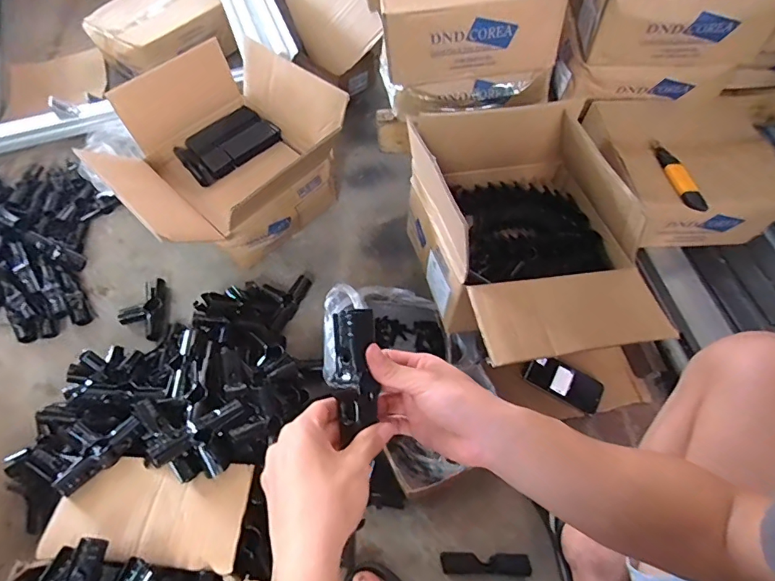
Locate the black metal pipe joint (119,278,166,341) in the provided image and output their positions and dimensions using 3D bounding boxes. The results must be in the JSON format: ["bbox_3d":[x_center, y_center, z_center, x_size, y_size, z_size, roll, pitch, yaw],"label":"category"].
[{"bbox_3d":[-0.491,0.041,0.922,0.095,0.048,0.136,-18,61,-11],"label":"black metal pipe joint"}]

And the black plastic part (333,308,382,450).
[{"bbox_3d":[-0.027,0.071,0.404,0.035,0.018,0.108,-3,88,-2],"label":"black plastic part"}]

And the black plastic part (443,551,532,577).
[{"bbox_3d":[0.149,0.413,0.695,0.132,0.020,0.029,2,59,1],"label":"black plastic part"}]

